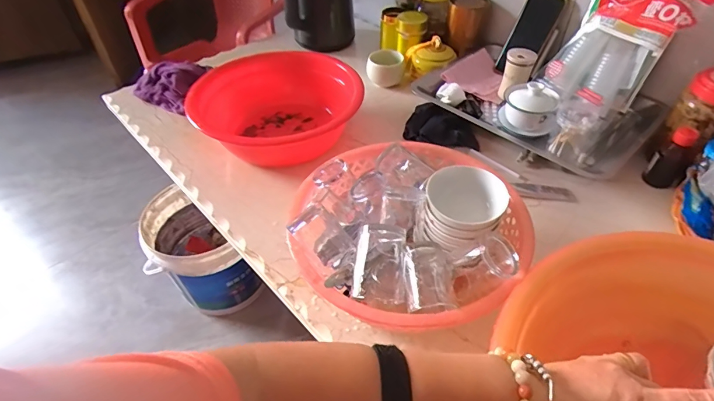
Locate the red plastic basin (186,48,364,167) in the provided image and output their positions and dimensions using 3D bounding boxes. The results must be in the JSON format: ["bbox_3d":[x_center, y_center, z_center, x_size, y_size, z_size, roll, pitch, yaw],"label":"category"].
[{"bbox_3d":[-0.152,-0.171,0.795,0.282,0.117,0.282,-1,45,1],"label":"red plastic basin"}]

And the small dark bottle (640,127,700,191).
[{"bbox_3d":[0.500,-0.066,0.663,0.046,0.098,0.034,30,53,27],"label":"small dark bottle"}]

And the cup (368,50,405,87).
[{"bbox_3d":[0.064,-0.296,0.920,0.075,0.061,0.072,-1,45,1],"label":"cup"}]

